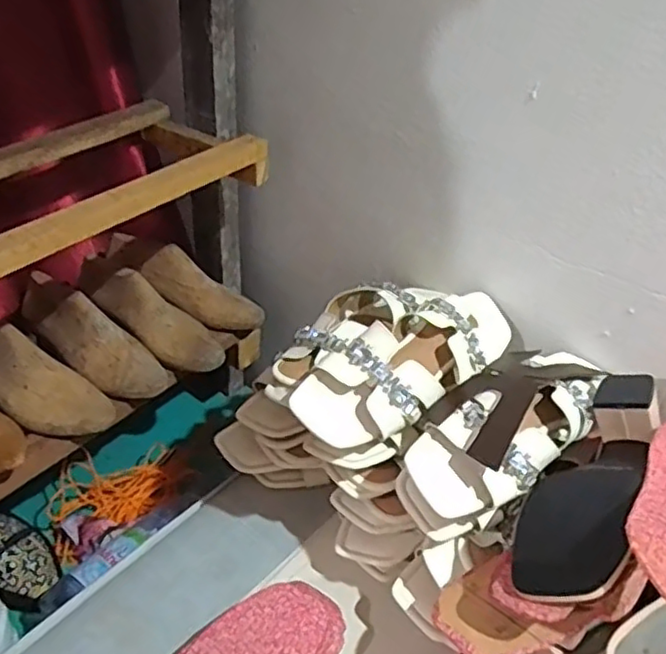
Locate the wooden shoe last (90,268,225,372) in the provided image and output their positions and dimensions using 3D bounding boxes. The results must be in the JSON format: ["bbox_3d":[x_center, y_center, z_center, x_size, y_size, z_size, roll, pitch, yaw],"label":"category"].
[{"bbox_3d":[-0.218,-0.005,0.806,0.189,0.057,0.058,36,44,6],"label":"wooden shoe last"}]

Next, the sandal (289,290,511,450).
[{"bbox_3d":[0.080,0.025,0.622,0.268,0.057,0.093,-29,48,-36],"label":"sandal"}]

